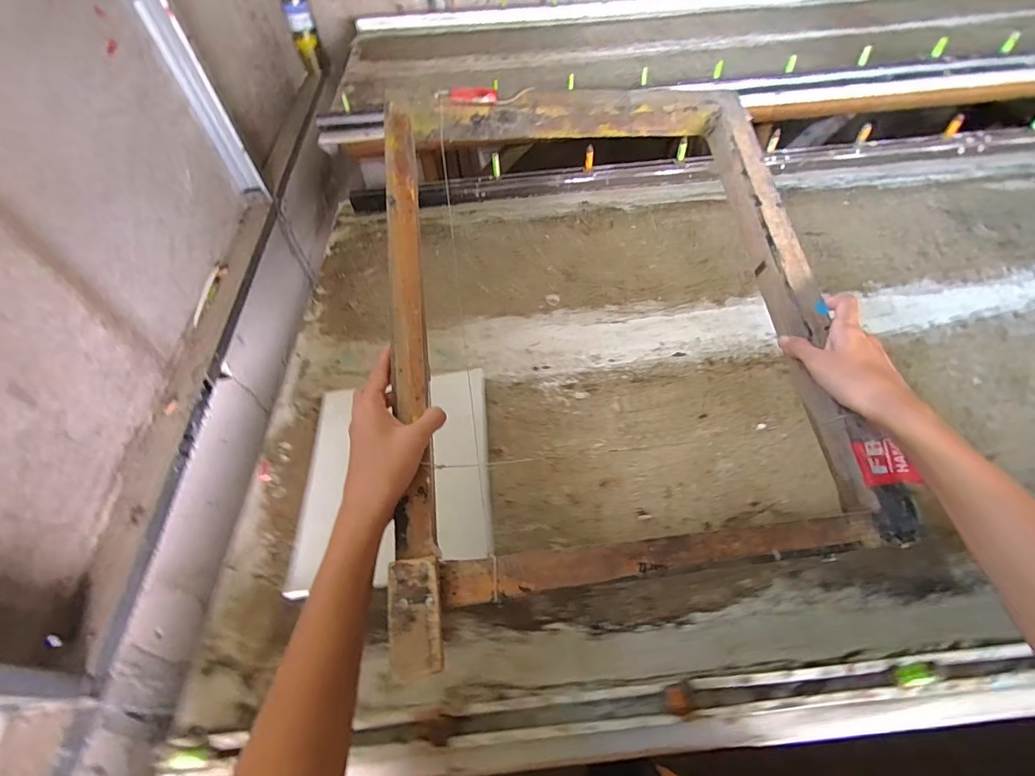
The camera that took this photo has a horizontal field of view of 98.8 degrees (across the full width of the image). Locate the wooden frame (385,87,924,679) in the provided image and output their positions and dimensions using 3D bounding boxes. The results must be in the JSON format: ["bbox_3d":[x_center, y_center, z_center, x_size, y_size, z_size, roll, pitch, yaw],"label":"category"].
[{"bbox_3d":[0.084,-0.081,0.414,0.403,0.054,0.522,-6,69,-8],"label":"wooden frame"}]

